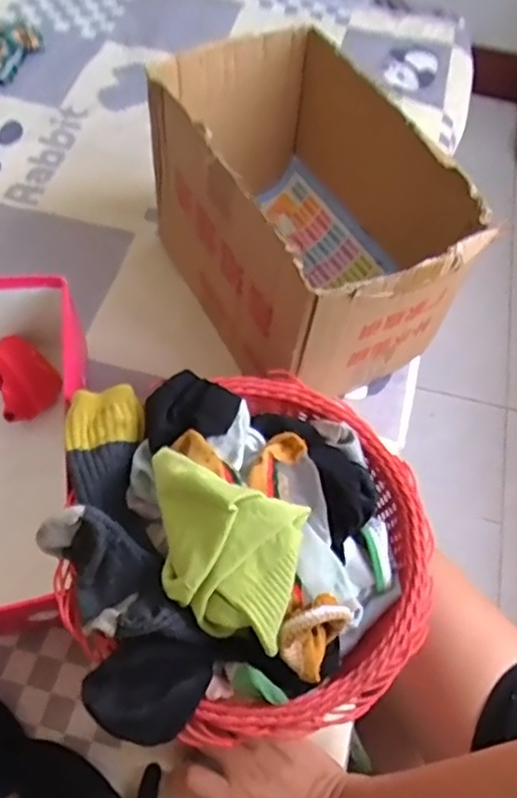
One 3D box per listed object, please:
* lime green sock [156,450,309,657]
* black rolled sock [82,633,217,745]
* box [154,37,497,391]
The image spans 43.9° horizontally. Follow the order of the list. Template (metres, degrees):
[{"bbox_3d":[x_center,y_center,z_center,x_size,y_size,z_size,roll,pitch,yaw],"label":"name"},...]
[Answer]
[{"bbox_3d":[-0.030,0.094,0.430,0.125,0.046,0.092,22,59,10],"label":"lime green sock"},{"bbox_3d":[-0.071,0.186,0.423,0.064,0.025,0.073,32,61,15],"label":"black rolled sock"},{"bbox_3d":[0.043,-0.173,0.654,0.199,0.213,0.325,-23,62,-17],"label":"box"}]

